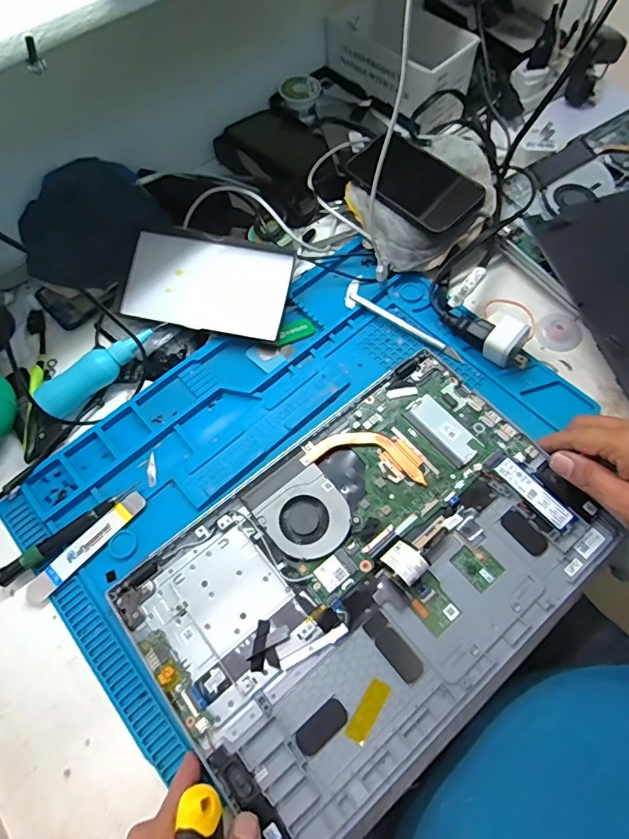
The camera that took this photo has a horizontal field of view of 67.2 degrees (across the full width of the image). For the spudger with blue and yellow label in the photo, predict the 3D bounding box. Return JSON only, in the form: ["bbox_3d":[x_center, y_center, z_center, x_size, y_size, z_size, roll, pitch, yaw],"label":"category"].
[{"bbox_3d":[-0.196,0.108,0.407,0.019,0.005,0.116,40,72,19],"label":"spudger with blue and yellow label"}]

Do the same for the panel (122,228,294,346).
[{"bbox_3d":[-0.114,-0.143,0.505,0.173,0.013,0.099,13,84,7],"label":"panel"}]

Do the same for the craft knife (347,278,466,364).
[{"bbox_3d":[0.087,-0.102,0.495,0.148,0.014,0.030,40,72,19],"label":"craft knife"}]

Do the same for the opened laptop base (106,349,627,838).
[{"bbox_3d":[0.047,0.119,0.385,0.353,0.013,0.240,-38,69,-15],"label":"opened laptop base"}]

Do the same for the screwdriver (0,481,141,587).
[{"bbox_3d":[-0.210,0.096,0.410,0.129,0.013,0.014,-37,69,-14],"label":"screwdriver"}]

